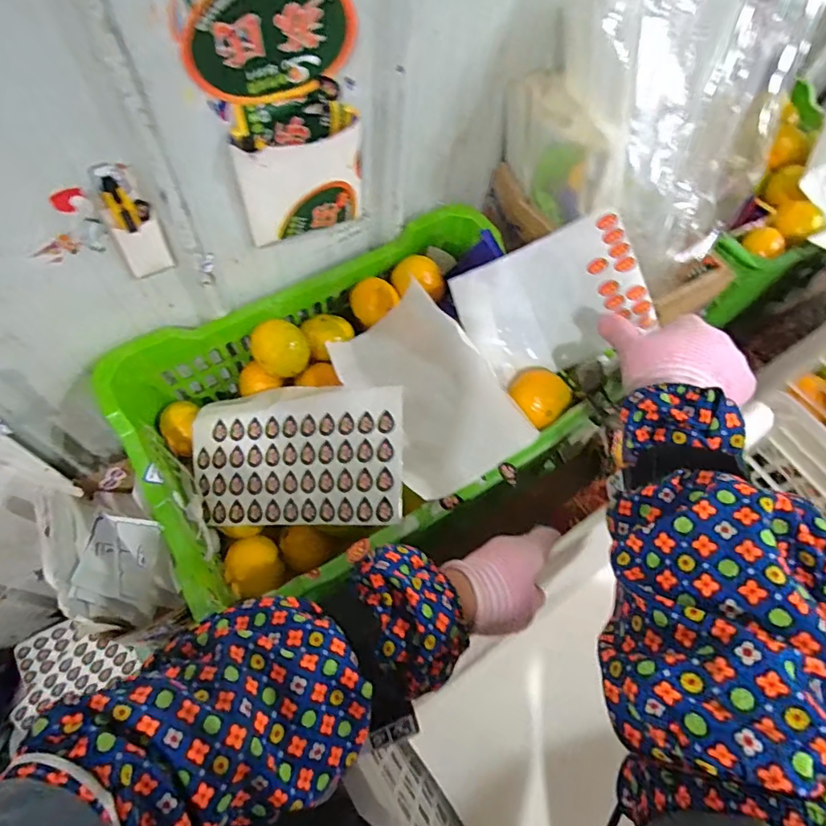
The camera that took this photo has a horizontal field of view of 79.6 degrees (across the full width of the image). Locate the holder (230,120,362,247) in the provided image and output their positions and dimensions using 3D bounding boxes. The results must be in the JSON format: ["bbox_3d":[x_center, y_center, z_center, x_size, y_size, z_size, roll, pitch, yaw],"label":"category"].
[{"bbox_3d":[-0.104,-0.217,0.479,0.117,0.108,0.026,-29,67,-18],"label":"holder"}]

